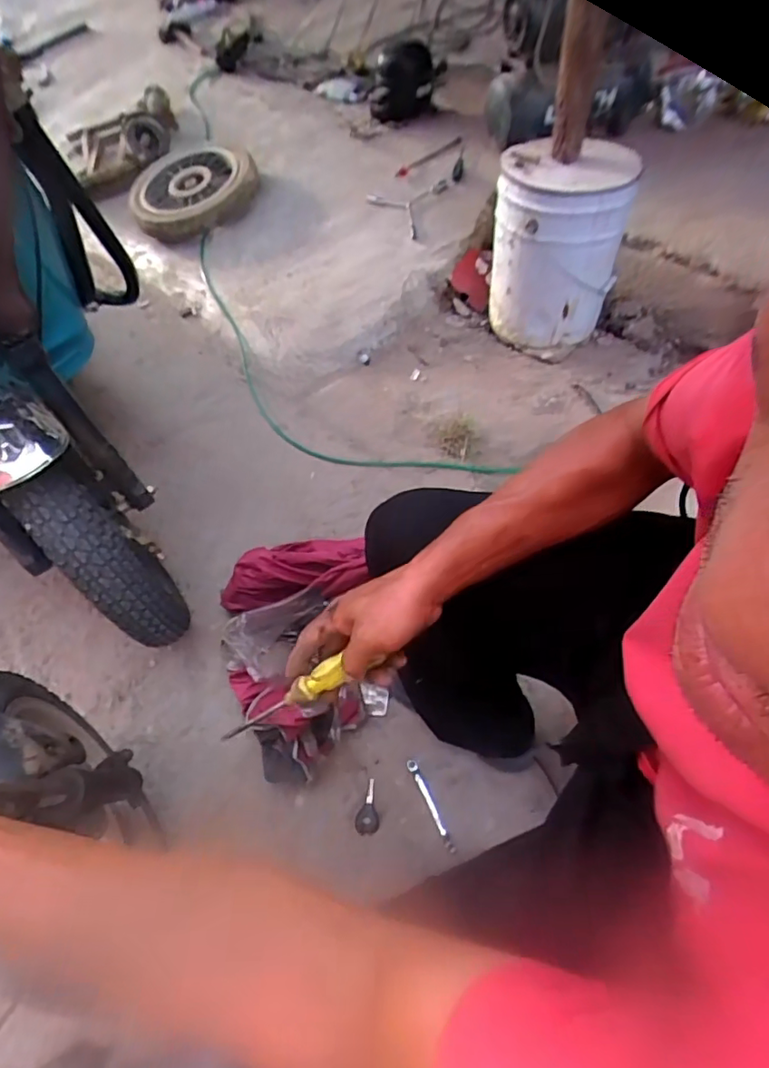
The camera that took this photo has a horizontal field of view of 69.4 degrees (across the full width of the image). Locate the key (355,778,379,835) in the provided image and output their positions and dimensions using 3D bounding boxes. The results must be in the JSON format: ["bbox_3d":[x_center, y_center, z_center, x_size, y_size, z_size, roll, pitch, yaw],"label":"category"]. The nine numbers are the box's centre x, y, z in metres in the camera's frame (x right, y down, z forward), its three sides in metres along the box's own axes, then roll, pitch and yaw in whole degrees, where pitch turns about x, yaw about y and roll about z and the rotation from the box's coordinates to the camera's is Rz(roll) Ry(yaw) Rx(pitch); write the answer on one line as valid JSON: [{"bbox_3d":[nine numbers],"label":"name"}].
[{"bbox_3d":[-0.027,0.418,0.851,0.035,0.013,0.075,-1,55,1],"label":"key"}]

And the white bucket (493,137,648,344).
[{"bbox_3d":[0.395,-0.673,1.282,0.274,0.374,0.274,-2,55,2],"label":"white bucket"}]

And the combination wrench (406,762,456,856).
[{"bbox_3d":[0.070,0.408,0.838,0.014,0.012,0.136,-22,57,-13],"label":"combination wrench"}]

